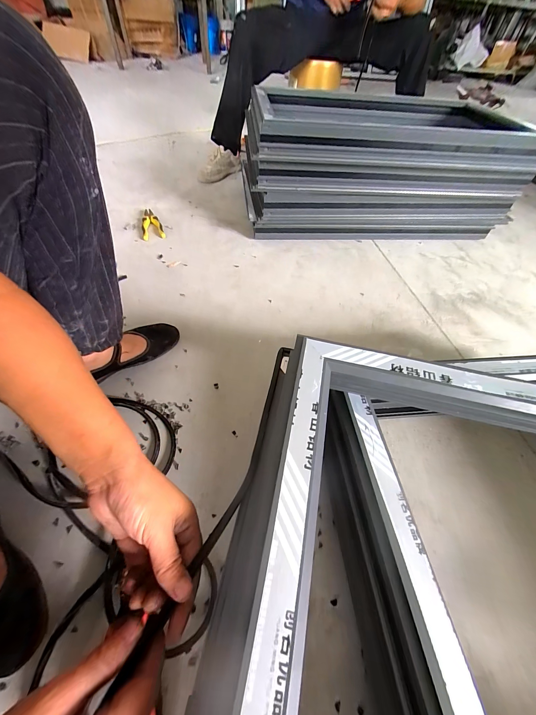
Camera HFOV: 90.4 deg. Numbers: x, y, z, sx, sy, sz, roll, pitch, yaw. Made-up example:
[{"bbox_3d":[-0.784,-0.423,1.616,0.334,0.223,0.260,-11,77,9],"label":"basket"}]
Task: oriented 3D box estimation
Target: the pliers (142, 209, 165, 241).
[{"bbox_3d":[-0.416,-0.476,0.946,0.070,0.024,0.180,-16,55,-14],"label":"pliers"}]

